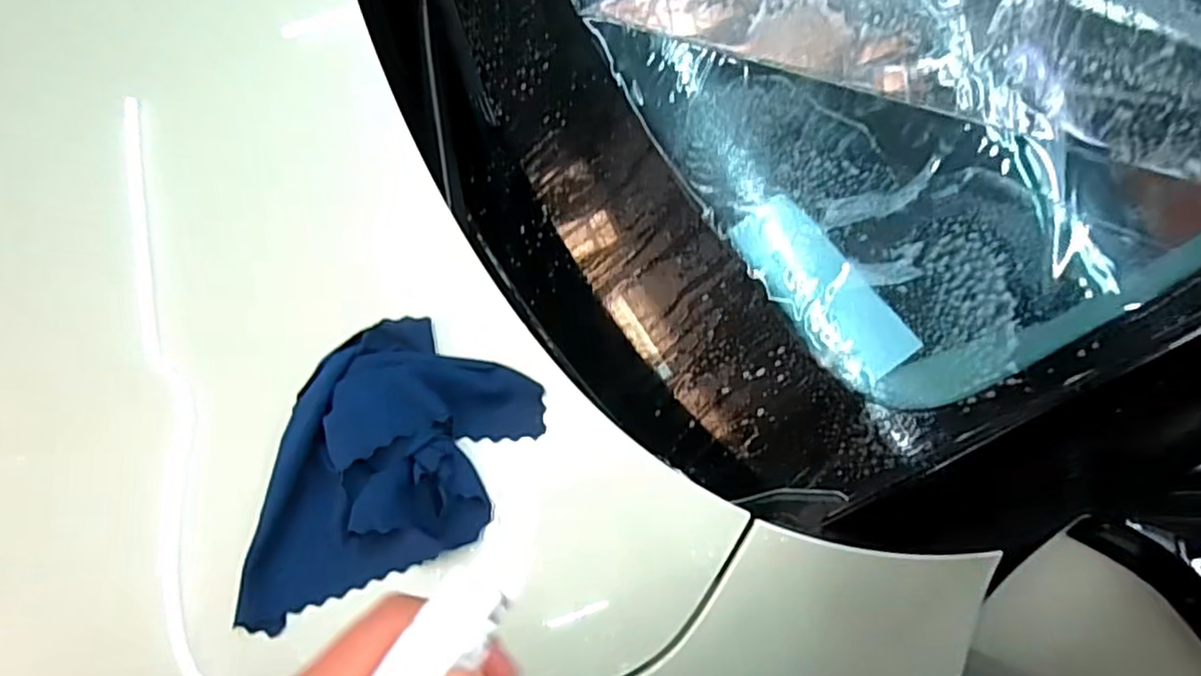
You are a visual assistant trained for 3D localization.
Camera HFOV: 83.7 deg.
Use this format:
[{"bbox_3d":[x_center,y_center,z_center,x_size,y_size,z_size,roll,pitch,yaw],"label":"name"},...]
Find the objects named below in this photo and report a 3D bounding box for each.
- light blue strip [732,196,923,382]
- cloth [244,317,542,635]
[{"bbox_3d":[0.137,-0.031,0.422,0.049,0.004,0.129,-42,73,22],"label":"light blue strip"},{"bbox_3d":[-0.148,0.093,0.436,0.146,0.029,0.211,29,72,11],"label":"cloth"}]

